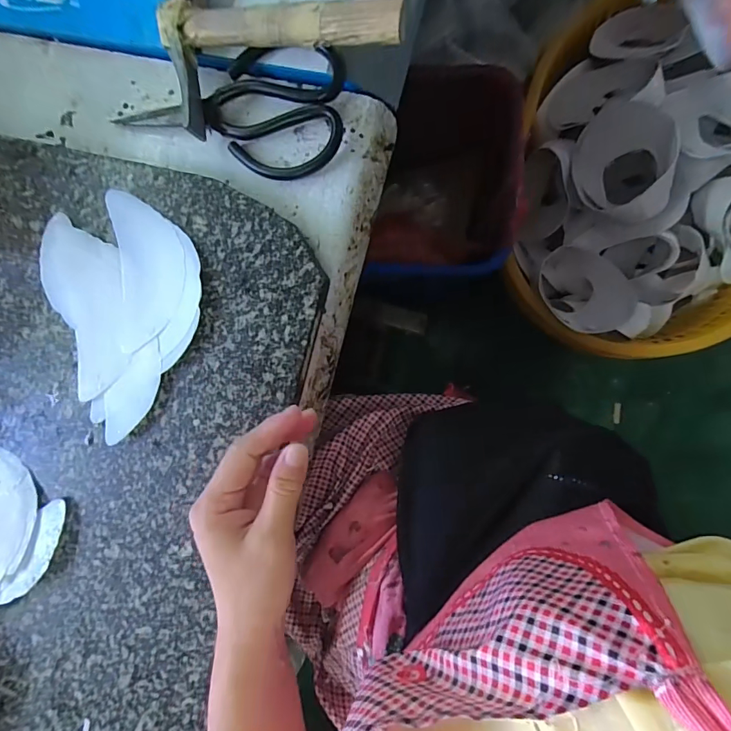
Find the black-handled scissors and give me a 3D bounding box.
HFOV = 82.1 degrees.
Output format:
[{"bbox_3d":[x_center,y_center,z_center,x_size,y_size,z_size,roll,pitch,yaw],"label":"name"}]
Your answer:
[{"bbox_3d":[-0.106,-0.191,0.321,0.179,0.019,0.089,4,91,7],"label":"black-handled scissors"}]

